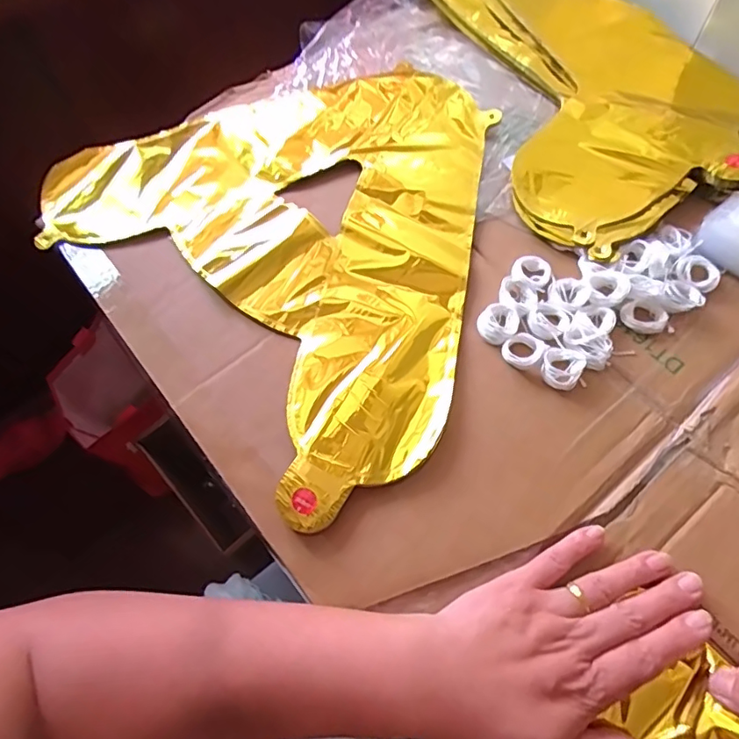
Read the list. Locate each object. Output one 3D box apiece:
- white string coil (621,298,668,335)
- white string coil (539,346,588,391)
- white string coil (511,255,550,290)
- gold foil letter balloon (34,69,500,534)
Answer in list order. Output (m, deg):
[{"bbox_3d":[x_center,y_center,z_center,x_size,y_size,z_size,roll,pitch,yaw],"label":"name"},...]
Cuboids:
[{"bbox_3d":[0.193,-0.037,0.386,0.032,0.014,0.022,6,64,6],"label":"white string coil"},{"bbox_3d":[0.131,-0.002,0.374,0.027,0.010,0.029,-1,63,2],"label":"white string coil"},{"bbox_3d":[0.120,-0.073,0.404,0.027,0.005,0.029,-1,63,2],"label":"white string coil"},{"bbox_3d":[-0.038,-0.126,0.440,0.334,0.011,0.381,-42,69,-17],"label":"gold foil letter balloon"}]

